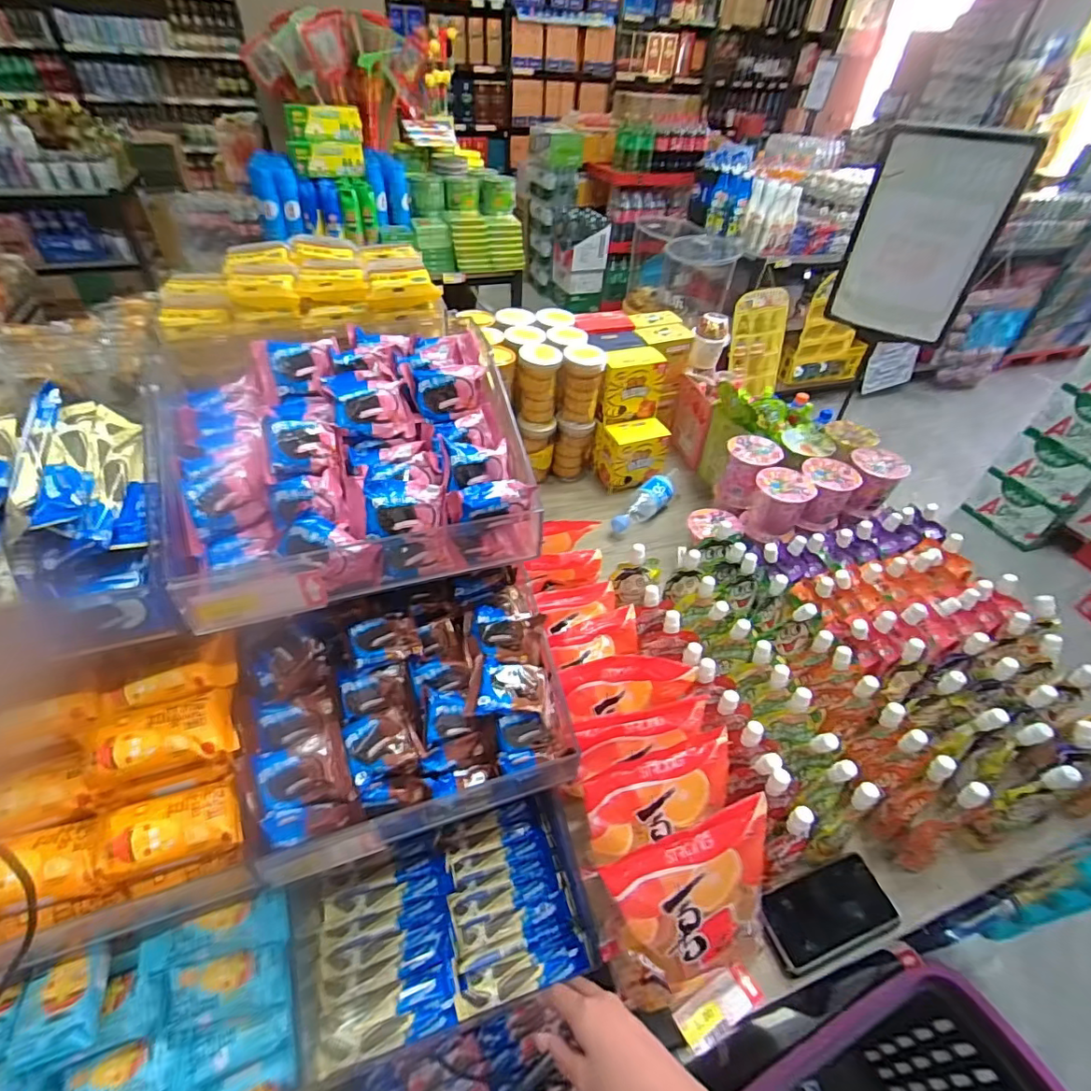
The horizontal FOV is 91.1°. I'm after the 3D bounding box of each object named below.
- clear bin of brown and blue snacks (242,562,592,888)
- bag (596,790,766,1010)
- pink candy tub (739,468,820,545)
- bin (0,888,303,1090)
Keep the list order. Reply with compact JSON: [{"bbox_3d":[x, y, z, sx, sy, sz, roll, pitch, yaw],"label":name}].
[{"bbox_3d":[-0.131,0.152,0.517,0.289,0.124,0.198,-11,45,-16],"label":"clear bin of brown and blue snacks"},{"bbox_3d":[0.148,0.353,0.532,0.172,0.179,0.067,-18,6,-14],"label":"bag"},{"bbox_3d":[0.400,-0.068,0.928,0.087,0.112,0.085,2,43,-2],"label":"pink candy tub"},{"bbox_3d":[-0.376,0.443,0.469,0.288,0.128,0.143,-13,46,-17],"label":"bin"}]

